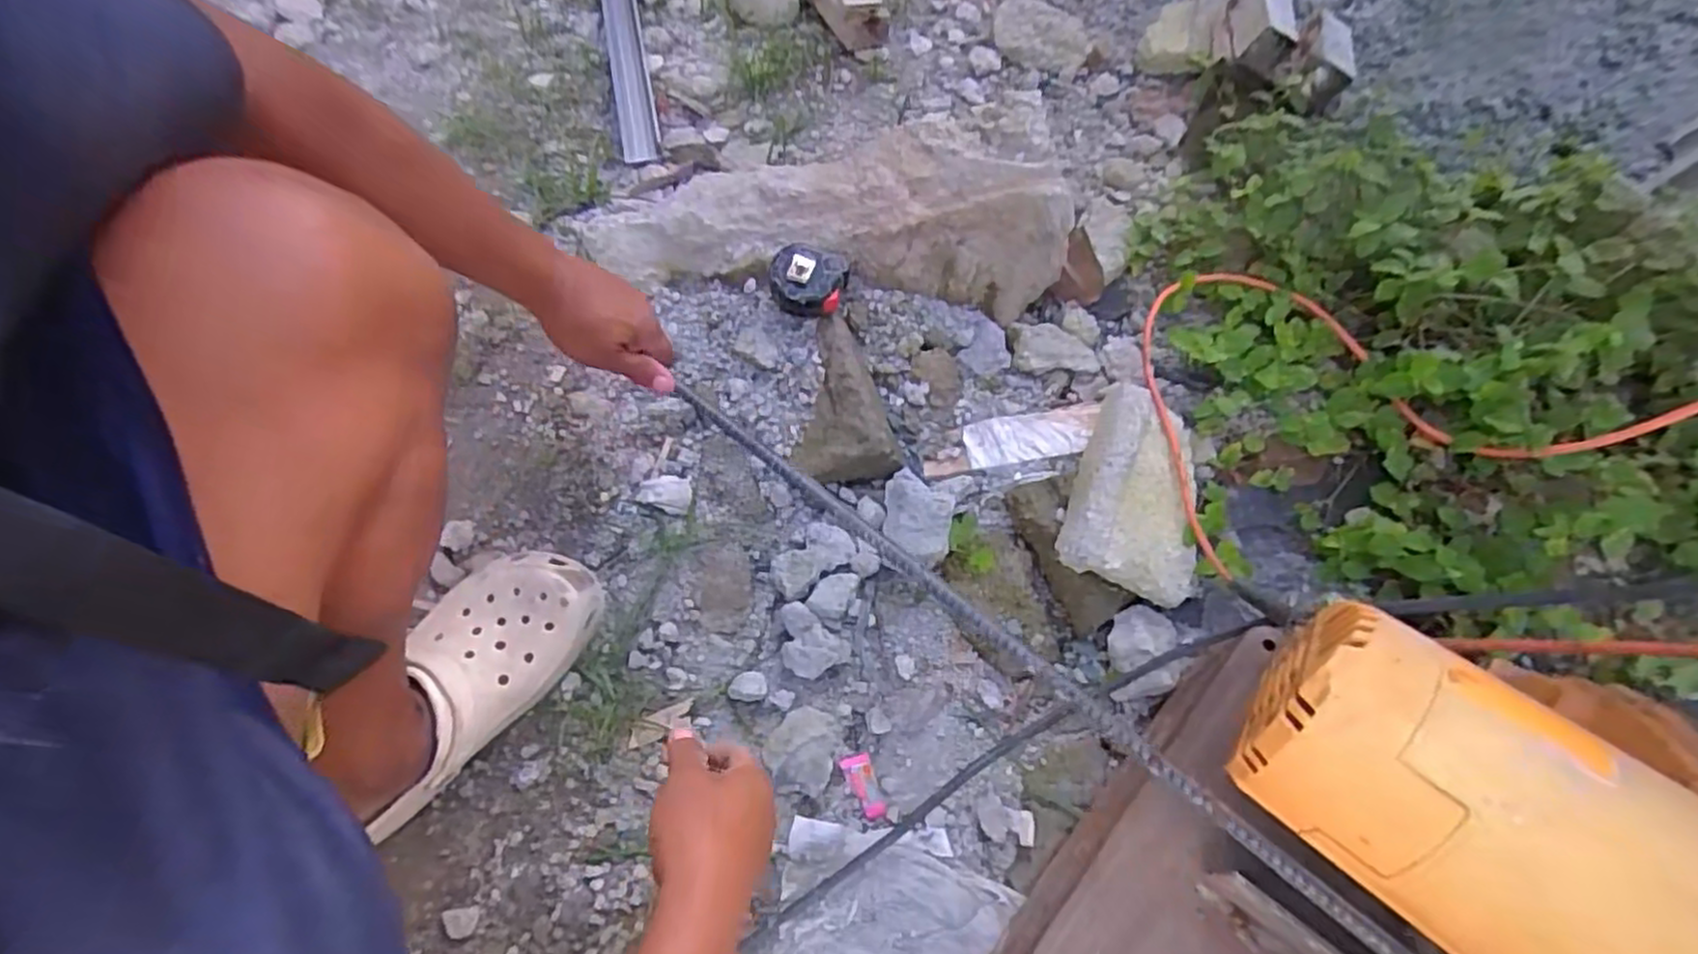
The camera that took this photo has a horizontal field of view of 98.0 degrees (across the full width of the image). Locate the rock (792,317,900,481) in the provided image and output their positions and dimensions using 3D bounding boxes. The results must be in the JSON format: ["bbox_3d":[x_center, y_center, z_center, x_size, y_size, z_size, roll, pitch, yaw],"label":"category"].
[{"bbox_3d":[-0.008,-0.086,0.742,0.107,0.057,0.172,-7,67,-6],"label":"rock"}]

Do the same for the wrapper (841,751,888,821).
[{"bbox_3d":[0.014,0.270,0.642,0.025,0.004,0.054,-20,69,-11],"label":"wrapper"}]

